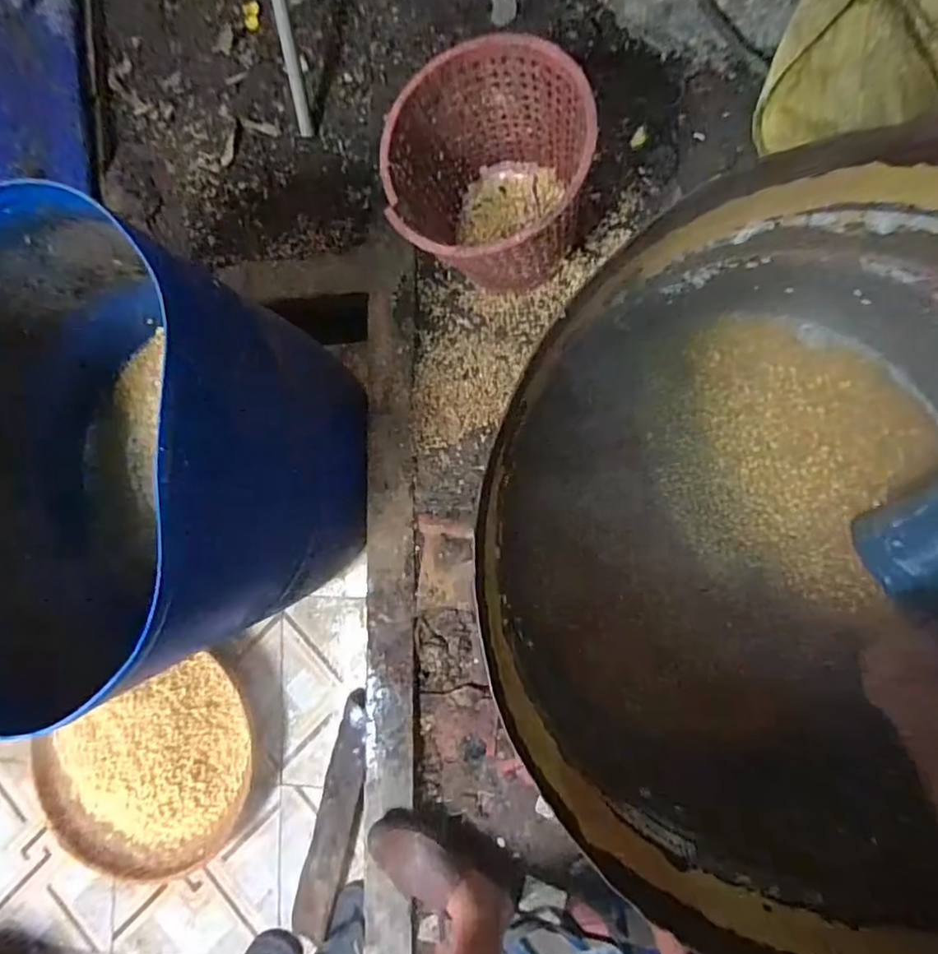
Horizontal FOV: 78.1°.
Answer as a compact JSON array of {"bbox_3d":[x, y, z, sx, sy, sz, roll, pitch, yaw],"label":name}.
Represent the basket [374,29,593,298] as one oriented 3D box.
[{"bbox_3d":[0.037,-0.447,0.889,0.285,0.265,0.303,-8,88,8],"label":"basket"}]

